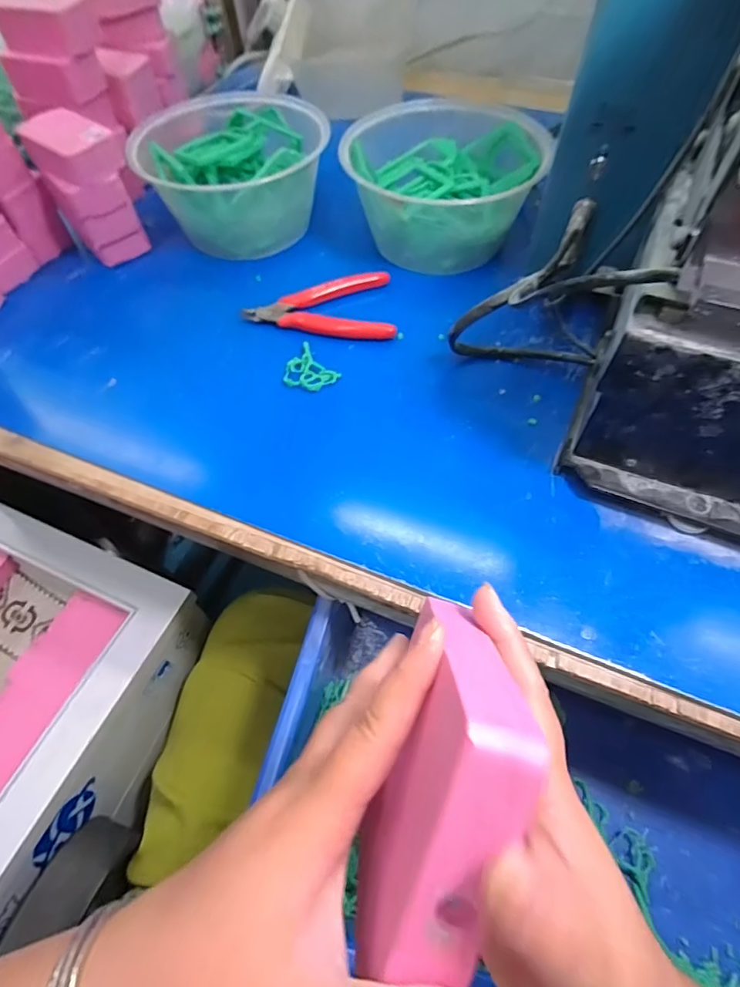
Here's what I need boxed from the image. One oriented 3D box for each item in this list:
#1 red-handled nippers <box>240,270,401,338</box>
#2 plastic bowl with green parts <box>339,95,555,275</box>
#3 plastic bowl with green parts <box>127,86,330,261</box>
[{"bbox_3d":[-0.041,-0.156,0.414,0.117,0.008,0.087,-5,58,-1],"label":"red-handled nippers"},{"bbox_3d":[0.065,-0.269,0.436,0.173,0.069,0.148,-10,58,-4],"label":"plastic bowl with green parts"},{"bbox_3d":[-0.119,-0.292,0.457,0.151,0.078,0.143,-1,58,1],"label":"plastic bowl with green parts"}]

